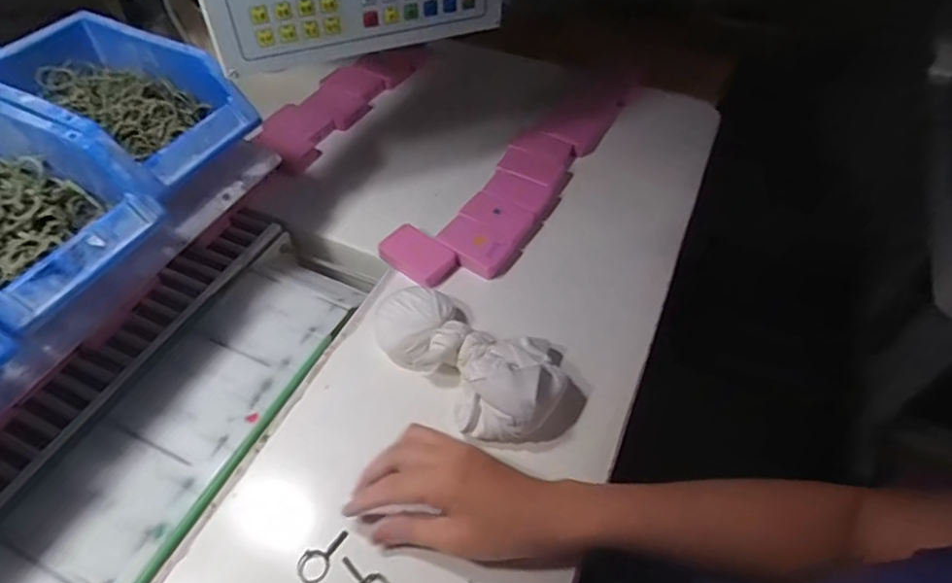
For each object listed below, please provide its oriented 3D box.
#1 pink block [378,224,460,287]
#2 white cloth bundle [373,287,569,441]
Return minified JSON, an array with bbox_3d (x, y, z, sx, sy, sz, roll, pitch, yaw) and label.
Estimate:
[{"bbox_3d":[-0.057,-0.035,0.564,0.071,0.018,0.046,29,56,19],"label":"pink block"},{"bbox_3d":[-0.006,0.049,0.475,0.095,0.047,0.168,-39,62,-24],"label":"white cloth bundle"}]

